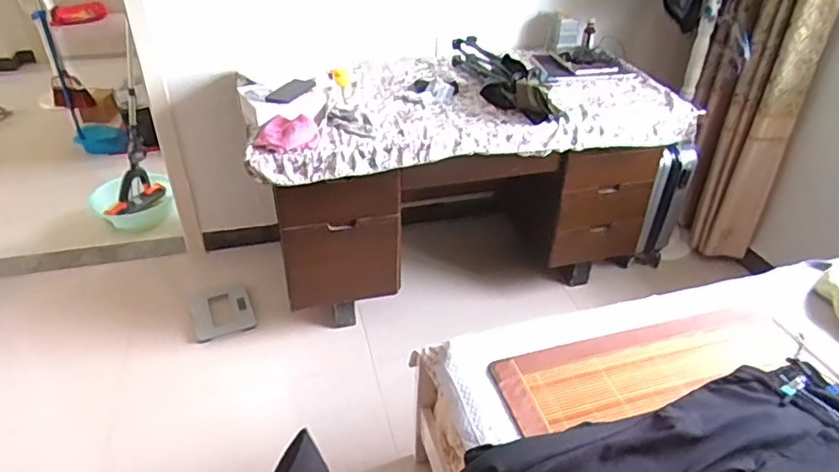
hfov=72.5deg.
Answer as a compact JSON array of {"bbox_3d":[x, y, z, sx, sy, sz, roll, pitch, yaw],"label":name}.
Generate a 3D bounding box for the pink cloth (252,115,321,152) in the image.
[{"bbox_3d":[-0.366,-0.283,1.571,0.178,0.042,0.139,-10,36,-16],"label":"pink cloth"}]

